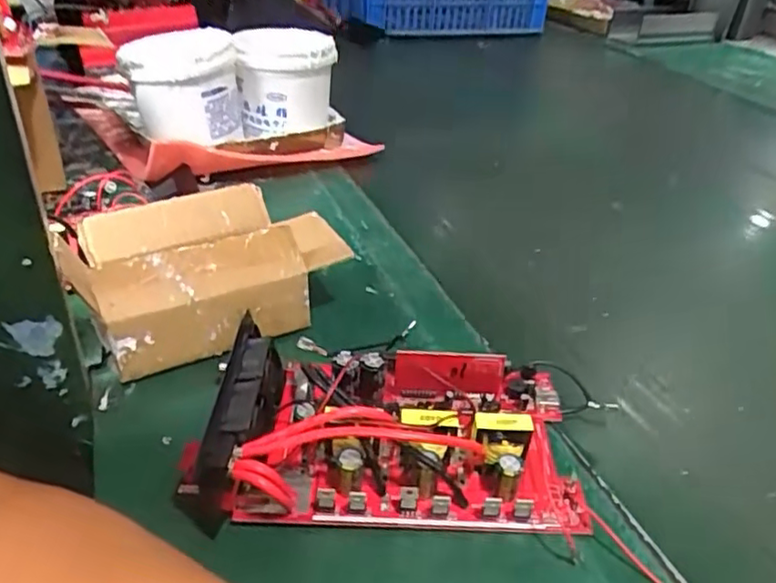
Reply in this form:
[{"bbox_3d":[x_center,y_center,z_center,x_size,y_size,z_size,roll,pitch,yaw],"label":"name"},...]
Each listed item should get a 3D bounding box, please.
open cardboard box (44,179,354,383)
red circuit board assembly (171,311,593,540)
[{"bbox_3d":[-0.140,-0.015,0.500,0.190,0.080,0.117,-17,38,-28],"label":"open cardboard box"},{"bbox_3d":[0.001,0.072,0.392,0.222,0.064,0.127,1,33,-3],"label":"red circuit board assembly"}]

